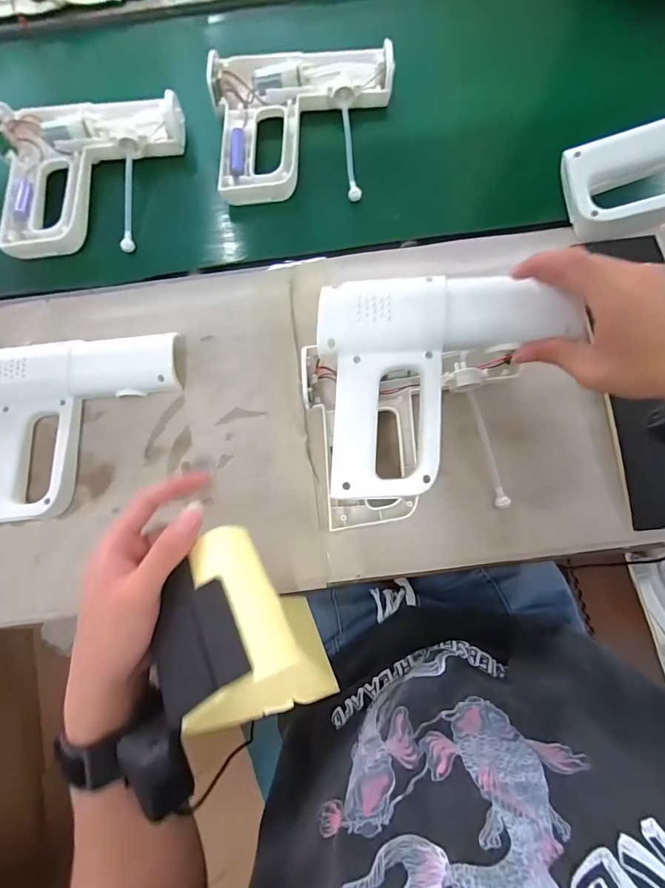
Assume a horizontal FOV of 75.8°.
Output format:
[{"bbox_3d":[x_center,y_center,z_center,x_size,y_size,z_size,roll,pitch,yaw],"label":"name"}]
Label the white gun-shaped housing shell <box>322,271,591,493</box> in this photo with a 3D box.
[{"bbox_3d":[0.085,-0.052,0.338,0.186,0.037,0.175,-4,81,1],"label":"white gun-shaped housing shell"}]

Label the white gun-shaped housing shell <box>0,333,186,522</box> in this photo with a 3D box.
[{"bbox_3d":[-0.250,-0.023,0.432,0.202,0.033,0.172,-10,81,0],"label":"white gun-shaped housing shell"}]

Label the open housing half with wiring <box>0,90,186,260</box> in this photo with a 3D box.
[{"bbox_3d":[-0.281,-0.310,0.487,0.205,0.035,0.182,0,81,2],"label":"open housing half with wiring"}]

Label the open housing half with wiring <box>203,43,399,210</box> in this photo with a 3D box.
[{"bbox_3d":[-0.031,-0.376,0.495,0.206,0.036,0.181,-6,81,1],"label":"open housing half with wiring"}]

